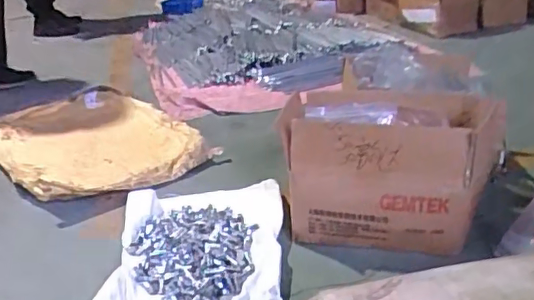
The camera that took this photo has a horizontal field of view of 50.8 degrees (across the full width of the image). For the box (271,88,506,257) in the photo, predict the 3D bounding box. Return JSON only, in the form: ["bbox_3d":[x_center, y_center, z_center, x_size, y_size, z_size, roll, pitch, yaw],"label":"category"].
[{"bbox_3d":[0.272,0.020,1.190,0.445,0.233,0.302,2,26,14],"label":"box"}]

